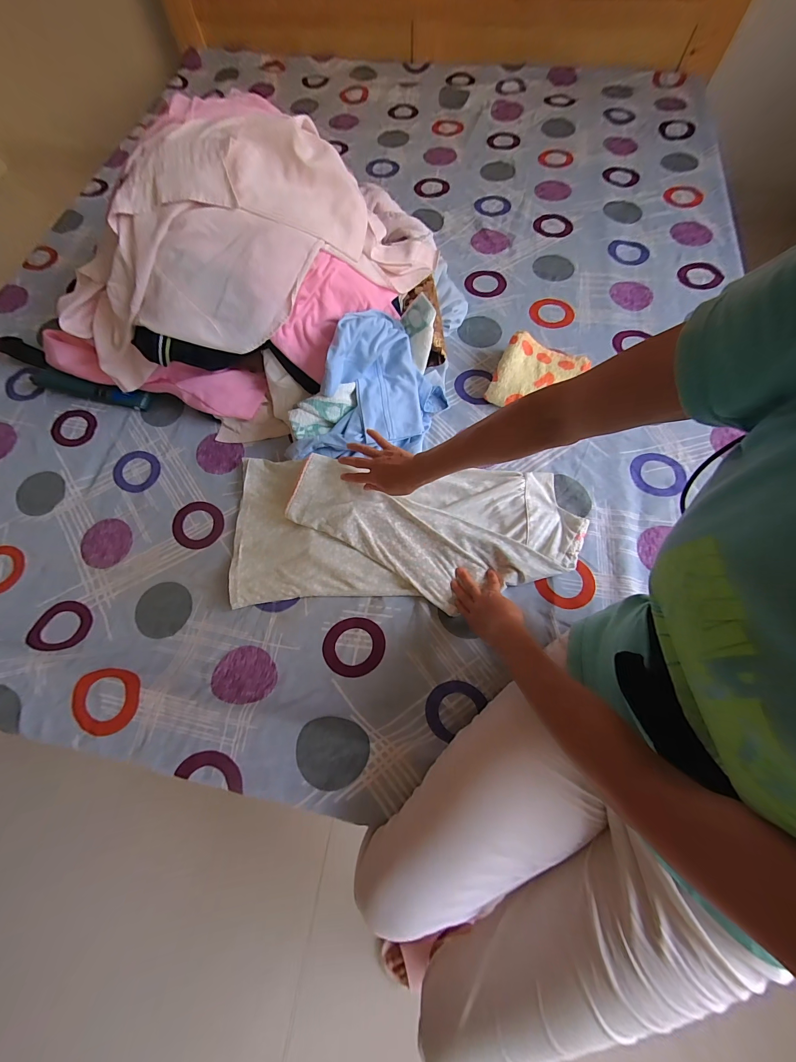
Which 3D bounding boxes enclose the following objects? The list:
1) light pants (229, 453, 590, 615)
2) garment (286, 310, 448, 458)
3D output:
[{"bbox_3d":[0.006,-0.008,0.581,0.574,0.045,0.243,-1,71,2],"label":"light pants"},{"bbox_3d":[-0.041,-0.234,0.619,0.194,0.141,0.305,30,74,11],"label":"garment"}]

